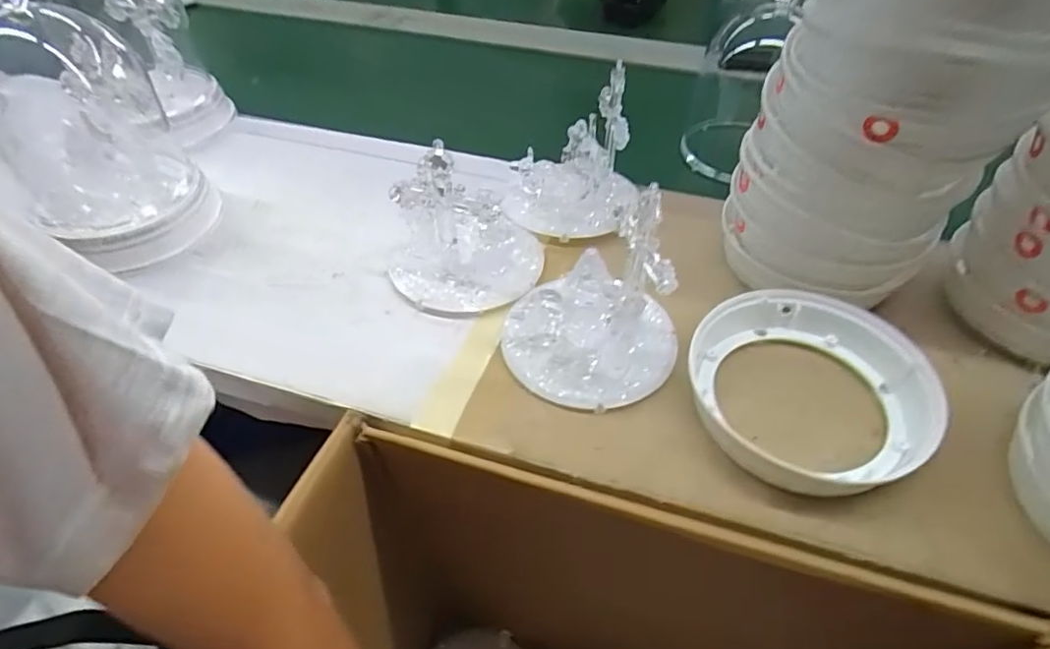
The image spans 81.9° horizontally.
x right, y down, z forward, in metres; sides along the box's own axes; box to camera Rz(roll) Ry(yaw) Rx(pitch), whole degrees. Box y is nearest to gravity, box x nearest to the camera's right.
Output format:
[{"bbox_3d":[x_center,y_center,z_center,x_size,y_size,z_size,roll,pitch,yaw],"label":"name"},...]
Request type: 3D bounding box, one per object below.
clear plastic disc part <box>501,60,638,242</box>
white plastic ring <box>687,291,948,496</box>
[{"bbox_3d":[0.038,-0.150,0.546,0.114,0.110,0.113,-1,46,-1],"label":"clear plastic disc part"},{"bbox_3d":[0.189,0.040,0.406,0.157,0.037,0.153,0,46,0],"label":"white plastic ring"}]

